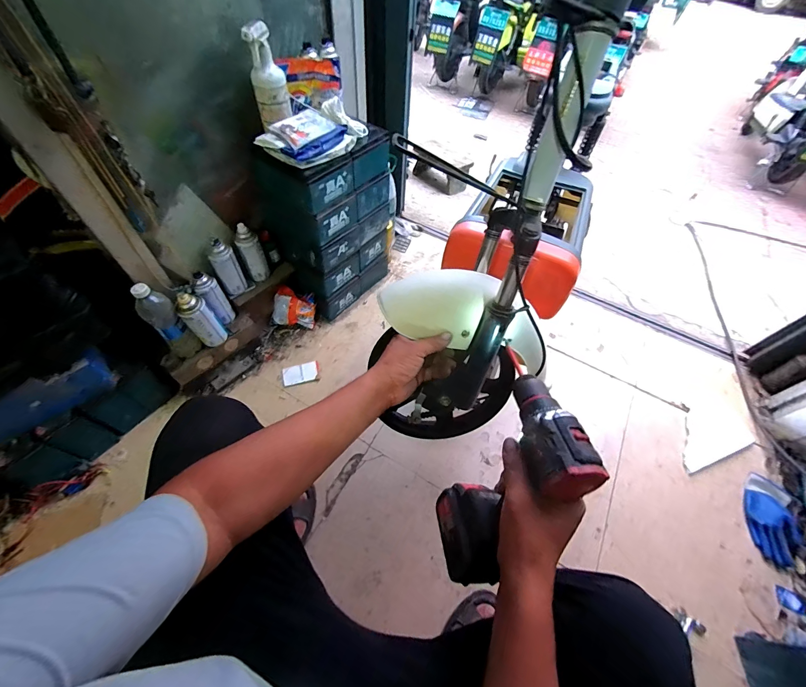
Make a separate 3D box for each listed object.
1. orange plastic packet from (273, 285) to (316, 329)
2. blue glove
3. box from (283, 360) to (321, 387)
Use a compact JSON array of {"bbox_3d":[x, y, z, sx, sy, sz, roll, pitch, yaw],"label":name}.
[{"bbox_3d":[-0.337,-0.111,1.068,0.122,0.112,0.050,12,11,-9],"label":"orange plastic packet"},{"bbox_3d":[0.917,0.426,0.841,0.106,0.029,0.209,23,57,11],"label":"blue glove"},{"bbox_3d":[-0.299,0.088,0.998,0.106,0.022,0.058,-14,58,-13],"label":"box"}]

